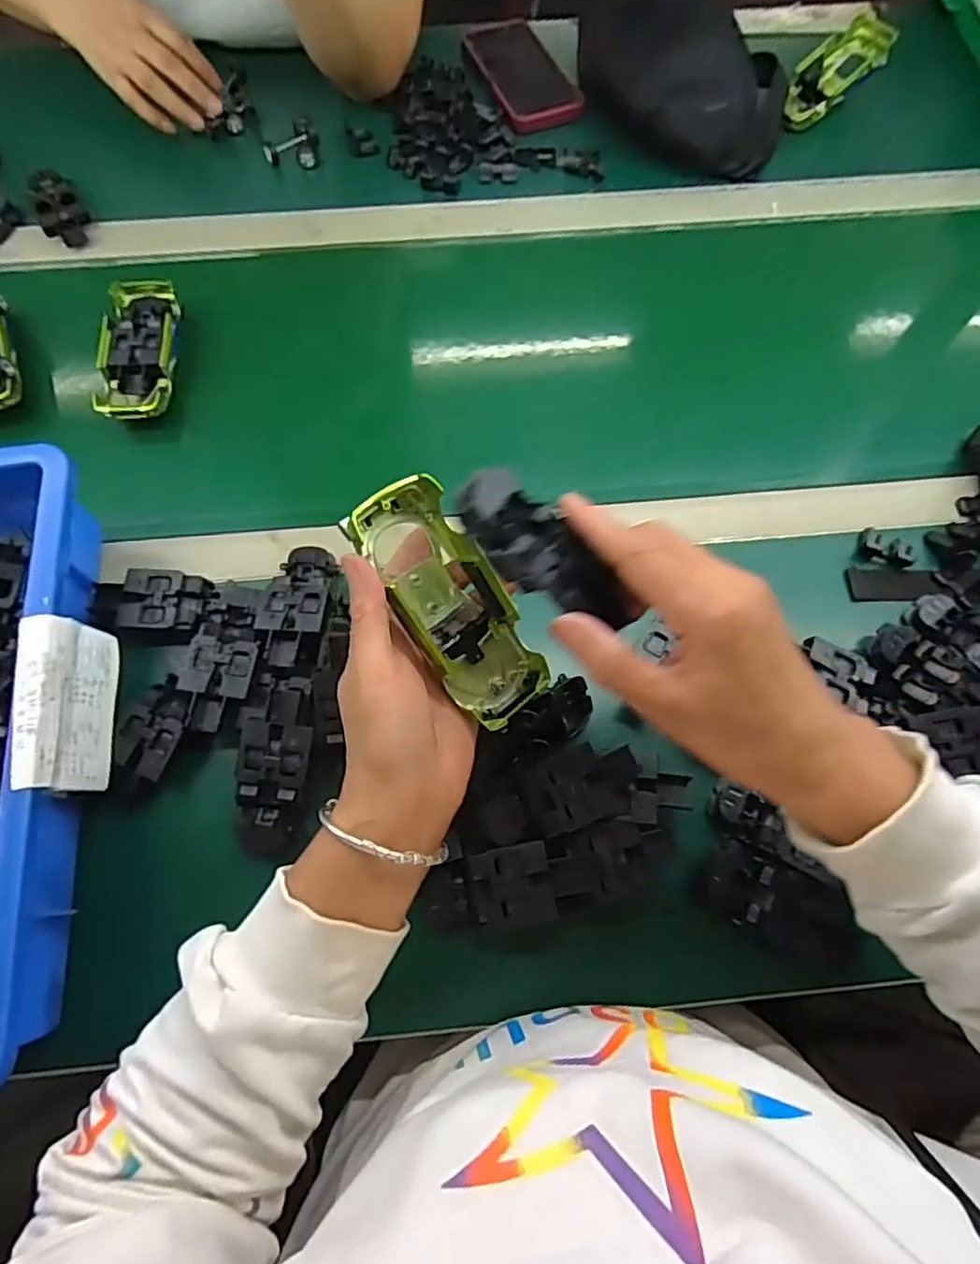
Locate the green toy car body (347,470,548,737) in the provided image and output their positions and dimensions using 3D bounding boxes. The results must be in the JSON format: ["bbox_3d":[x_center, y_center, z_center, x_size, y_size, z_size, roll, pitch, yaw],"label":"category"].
[{"bbox_3d":[-0.018,-0.014,0.331,0.055,0.037,0.131,-35,98,-13],"label":"green toy car body"}]

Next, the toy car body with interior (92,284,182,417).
[{"bbox_3d":[-0.291,-0.235,0.525,0.056,0.031,0.138,-5,70,-3],"label":"toy car body with interior"}]

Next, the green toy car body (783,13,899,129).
[{"bbox_3d":[0.356,-0.579,0.648,0.056,0.028,0.143,43,87,13],"label":"green toy car body"}]

